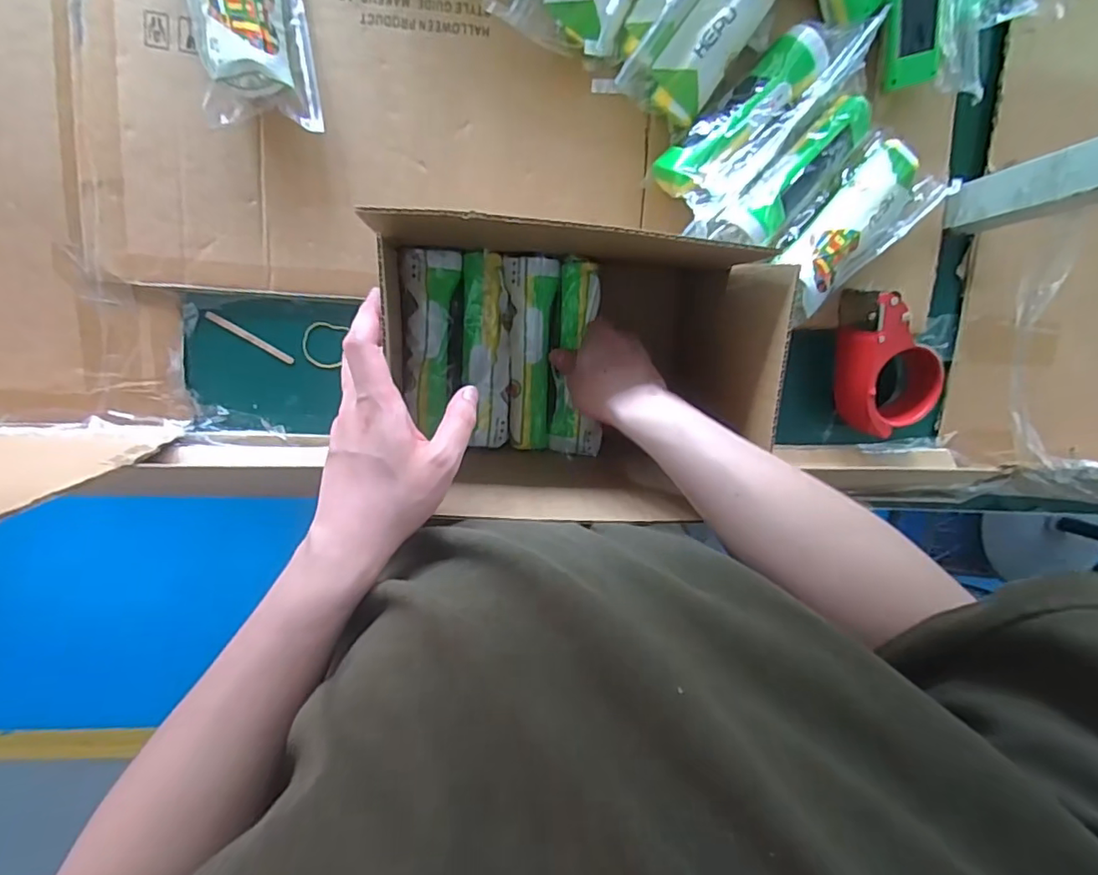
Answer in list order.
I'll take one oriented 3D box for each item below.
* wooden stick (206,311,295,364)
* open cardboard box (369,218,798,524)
[{"bbox_3d":[-0.272,-0.090,0.509,0.082,0.004,0.008,31,95,-11],"label":"wooden stick"},{"bbox_3d":[0.006,-0.055,0.441,0.267,0.177,0.204,2,96,-8],"label":"open cardboard box"}]

